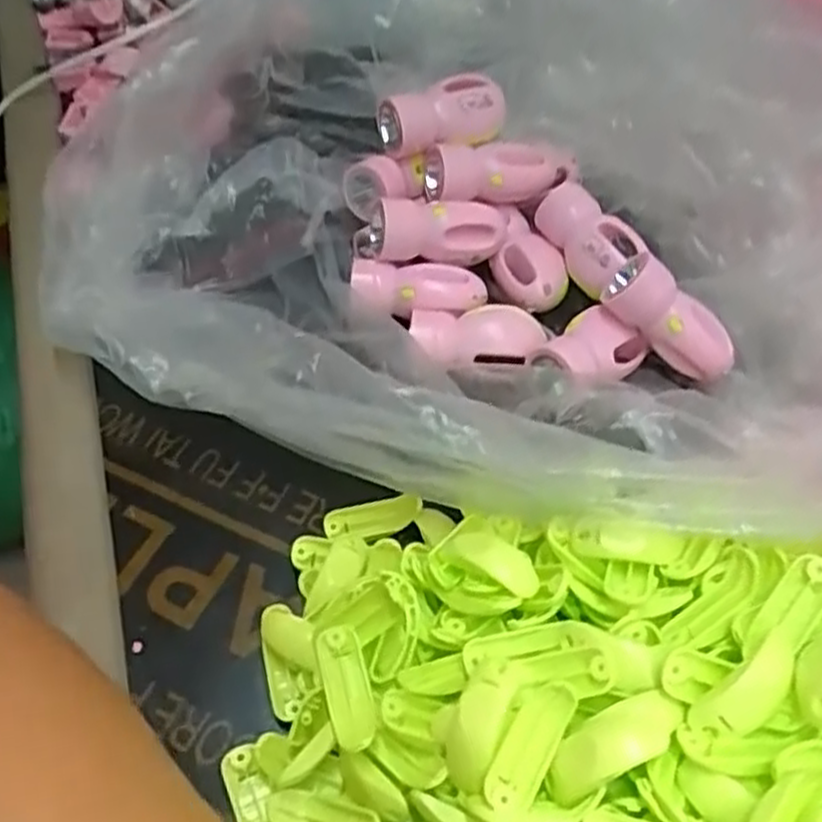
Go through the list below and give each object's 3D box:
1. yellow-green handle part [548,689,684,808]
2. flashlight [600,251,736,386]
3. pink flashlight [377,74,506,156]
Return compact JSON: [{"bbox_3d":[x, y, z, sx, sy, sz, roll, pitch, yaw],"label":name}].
[{"bbox_3d":[0.061,0.101,0.243,0.046,0.010,0.018,-34,60,-1],"label":"yellow-green handle part"},{"bbox_3d":[0.120,-0.040,0.366,0.065,0.024,0.028,40,60,-5],"label":"flashlight"},{"bbox_3d":[0.017,-0.151,0.407,0.064,0.026,0.029,-23,58,-16],"label":"pink flashlight"}]

